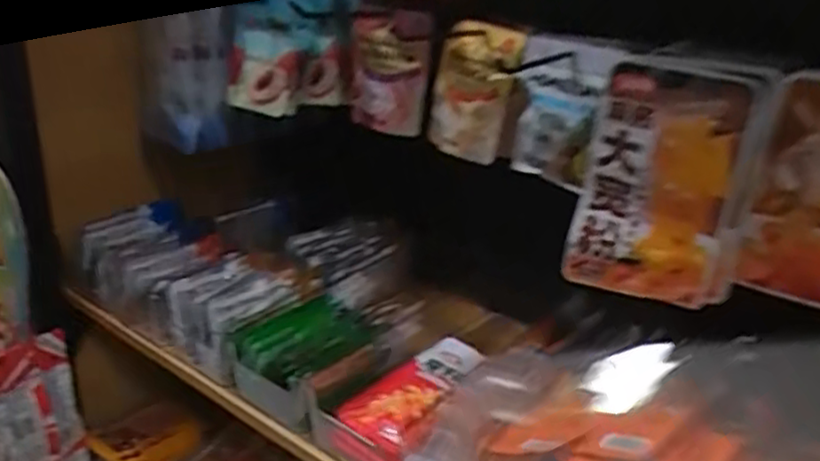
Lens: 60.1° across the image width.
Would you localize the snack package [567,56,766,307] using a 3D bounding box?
[{"bbox_3d":[0.163,-0.025,0.460,0.102,0.156,0.030,11,25,15],"label":"snack package"}]

